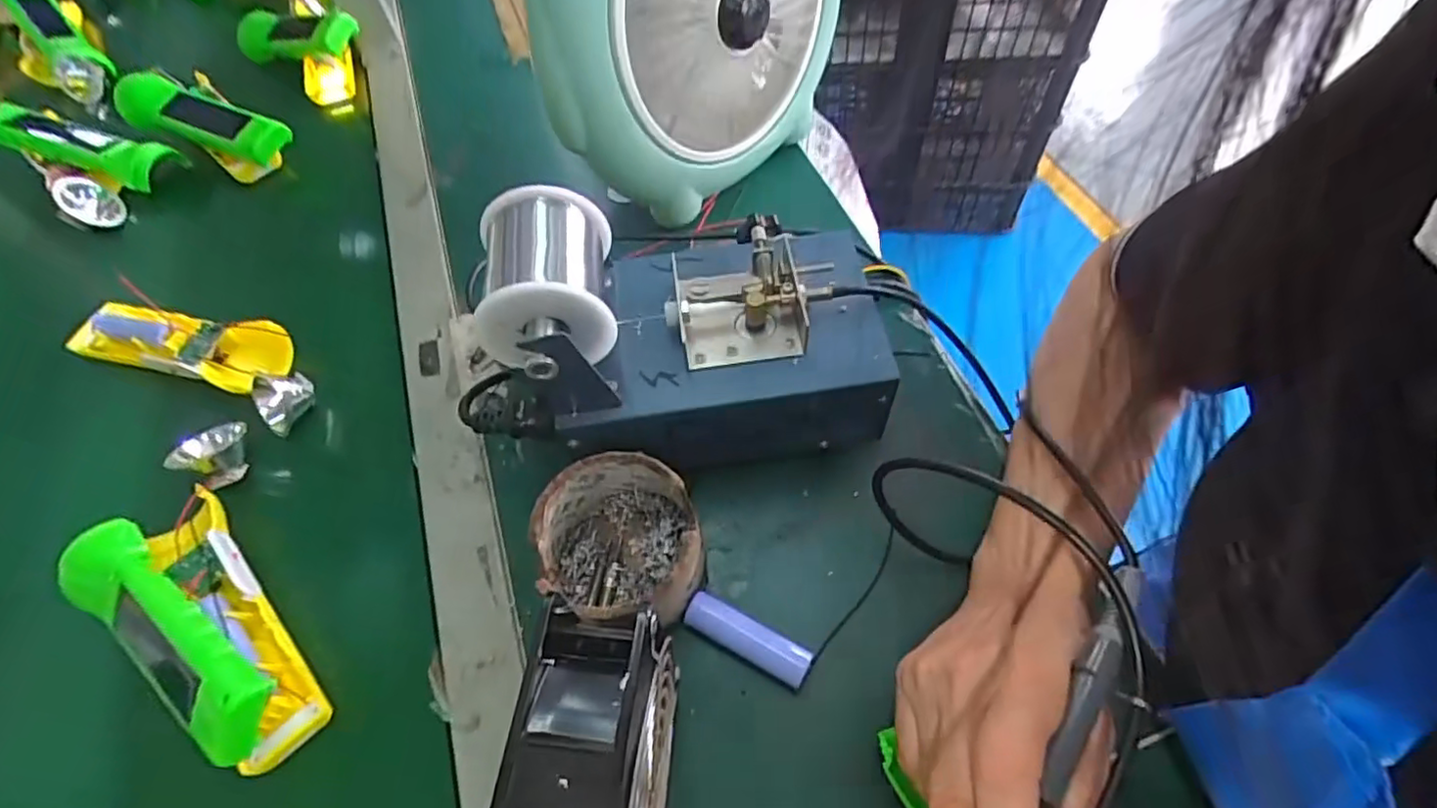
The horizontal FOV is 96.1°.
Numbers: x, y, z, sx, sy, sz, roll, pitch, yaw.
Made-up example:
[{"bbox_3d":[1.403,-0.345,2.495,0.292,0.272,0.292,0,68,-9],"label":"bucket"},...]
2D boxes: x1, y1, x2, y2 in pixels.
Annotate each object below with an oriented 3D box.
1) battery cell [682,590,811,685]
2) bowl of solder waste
[{"bbox_3d":[0.015,0.118,0.325,0.065,0.015,0.019,24,63,17],"label":"battery cell"},{"bbox_3d":[-0.047,0.074,0.332,0.083,0.056,0.077,-2,58,3],"label":"bowl of solder waste"}]

